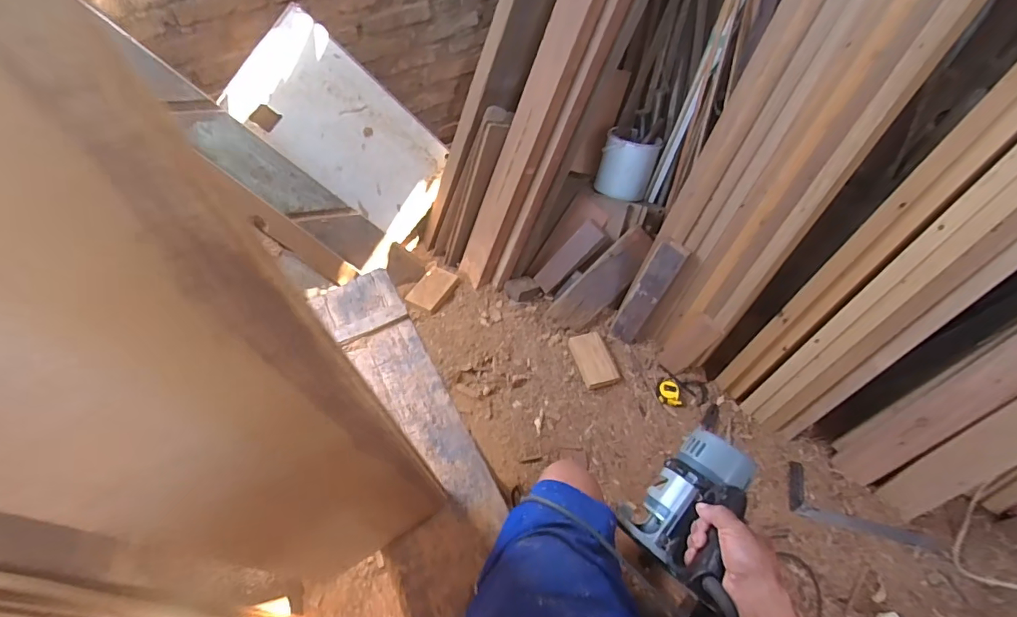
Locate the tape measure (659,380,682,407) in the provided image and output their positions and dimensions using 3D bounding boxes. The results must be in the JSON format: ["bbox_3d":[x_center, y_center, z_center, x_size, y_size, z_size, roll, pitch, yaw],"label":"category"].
[{"bbox_3d":[0.472,0.242,1.379,0.059,0.027,0.071,8,56,7],"label":"tape measure"}]

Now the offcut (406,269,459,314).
[{"bbox_3d":[-0.252,-0.063,1.559,0.111,0.021,0.156,28,69,17],"label":"offcut"}]

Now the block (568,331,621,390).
[{"bbox_3d":[0.262,0.155,1.442,0.107,0.035,0.176,-15,57,-8],"label":"block"}]

